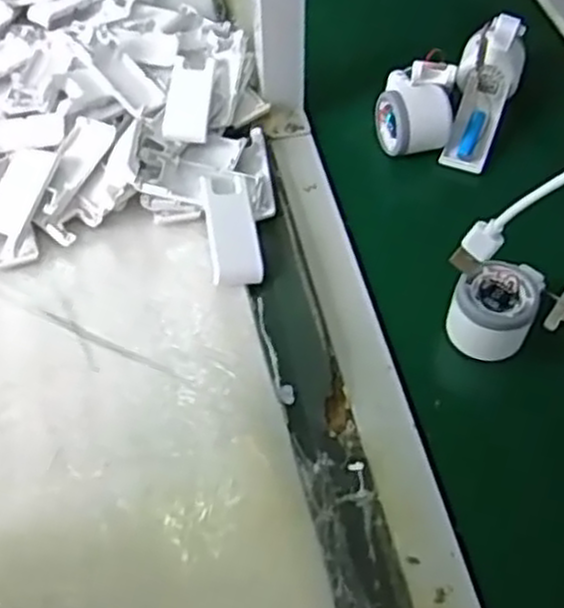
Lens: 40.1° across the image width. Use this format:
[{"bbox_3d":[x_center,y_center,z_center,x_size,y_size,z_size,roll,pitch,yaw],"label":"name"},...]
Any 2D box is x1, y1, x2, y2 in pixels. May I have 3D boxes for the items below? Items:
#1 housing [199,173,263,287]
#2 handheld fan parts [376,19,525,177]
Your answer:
[{"bbox_3d":[-0.042,-0.062,0.634,0.040,0.027,0.105,-7,53,-6],"label":"housing"},{"bbox_3d":[0.160,-0.206,0.728,0.104,0.077,0.141,21,55,16],"label":"handheld fan parts"}]

